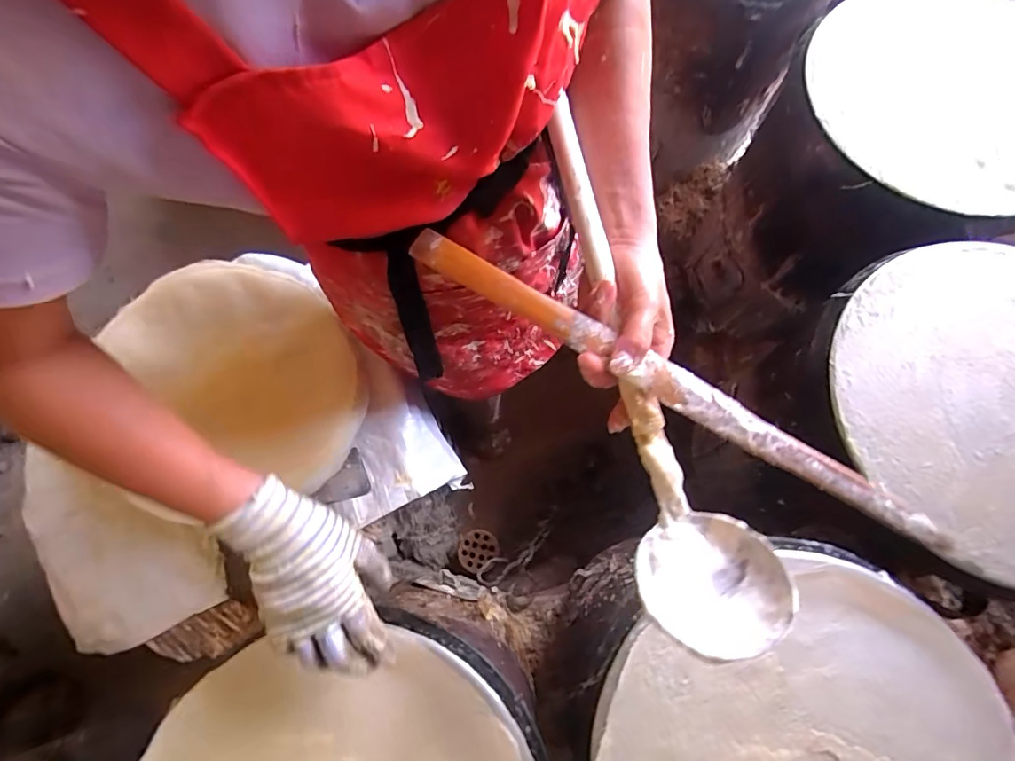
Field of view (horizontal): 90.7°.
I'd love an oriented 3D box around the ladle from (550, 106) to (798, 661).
[{"bbox_3d":[0.086,-0.018,0.354,0.090,0.057,0.383,-16,79,-4],"label":"ladle"}]

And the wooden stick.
[{"bbox_3d":[0.108,-0.002,0.348,0.405,0.025,0.025,31,77,5],"label":"wooden stick"}]

